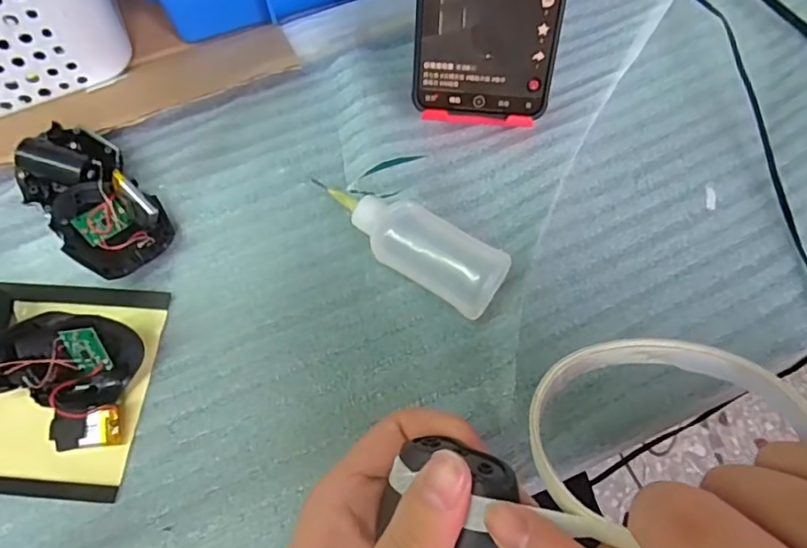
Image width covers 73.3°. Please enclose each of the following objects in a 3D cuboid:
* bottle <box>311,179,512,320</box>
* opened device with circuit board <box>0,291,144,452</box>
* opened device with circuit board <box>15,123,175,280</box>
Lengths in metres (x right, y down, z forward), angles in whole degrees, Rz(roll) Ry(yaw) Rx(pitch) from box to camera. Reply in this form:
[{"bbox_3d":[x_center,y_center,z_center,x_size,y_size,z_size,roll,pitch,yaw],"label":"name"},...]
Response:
[{"bbox_3d":[0.005,-0.014,0.291,0.100,0.029,0.034,29,69,13],"label":"bottle"},{"bbox_3d":[-0.180,0.042,0.259,0.095,0.050,0.059,14,67,7],"label":"opened device with circuit board"},{"bbox_3d":[-0.175,-0.041,0.310,0.097,0.031,0.053,40,72,17],"label":"opened device with circuit board"}]

